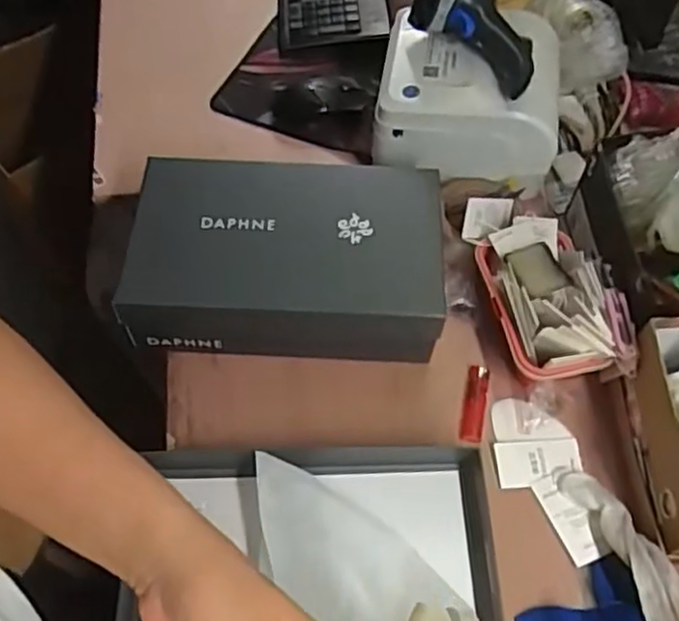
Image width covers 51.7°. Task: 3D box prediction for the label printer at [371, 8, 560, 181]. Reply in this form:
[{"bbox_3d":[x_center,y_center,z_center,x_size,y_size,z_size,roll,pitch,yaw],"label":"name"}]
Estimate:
[{"bbox_3d":[0.142,-0.239,0.772,0.193,0.093,0.163,6,59,4],"label":"label printer"}]

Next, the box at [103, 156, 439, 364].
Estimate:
[{"bbox_3d":[-0.052,-0.053,0.704,0.299,0.098,0.174,3,59,2],"label":"box"}]

